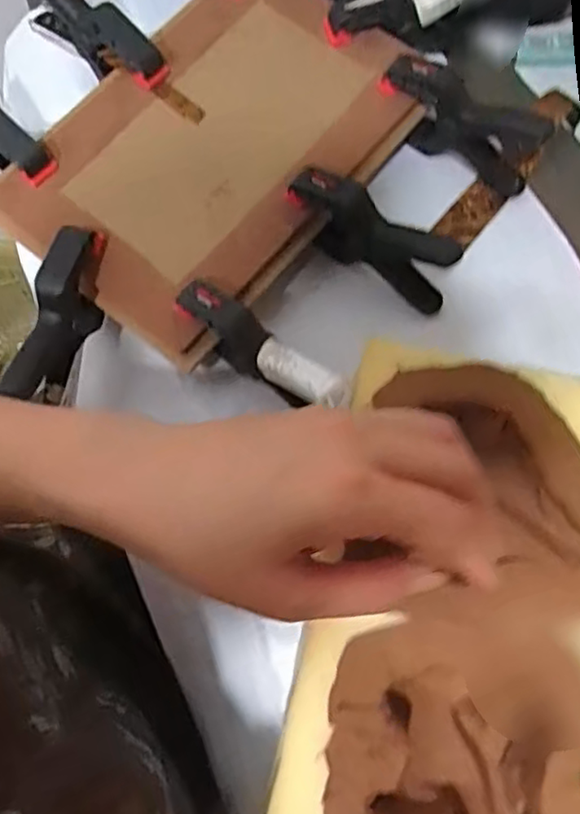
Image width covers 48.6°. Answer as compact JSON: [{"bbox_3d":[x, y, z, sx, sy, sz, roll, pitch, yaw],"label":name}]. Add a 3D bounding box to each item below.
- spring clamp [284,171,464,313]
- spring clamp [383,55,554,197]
[{"bbox_3d":[0.047,-0.097,0.376,0.102,0.061,0.019,32,76,9],"label":"spring clamp"},{"bbox_3d":[0.105,-0.173,0.400,0.102,0.061,0.022,27,76,8],"label":"spring clamp"}]

